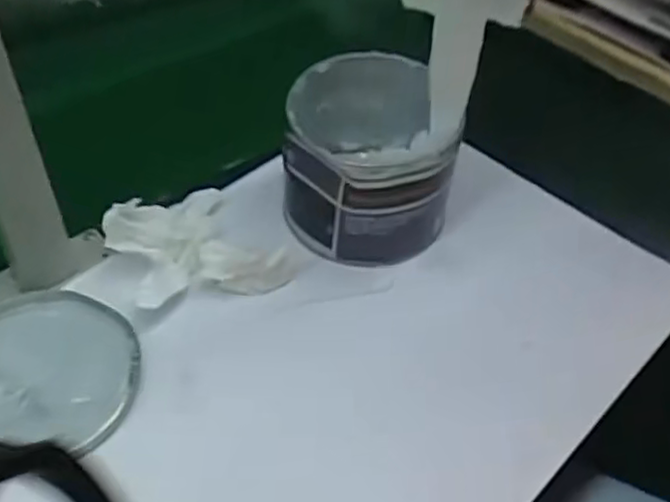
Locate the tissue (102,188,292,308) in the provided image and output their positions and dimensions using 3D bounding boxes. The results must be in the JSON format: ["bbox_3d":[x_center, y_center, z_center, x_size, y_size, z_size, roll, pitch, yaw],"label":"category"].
[{"bbox_3d":[-0.106,-0.007,0.525,0.101,0.025,0.118,-24,51,-23],"label":"tissue"}]

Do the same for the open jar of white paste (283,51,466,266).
[{"bbox_3d":[0.022,-0.065,0.556,0.121,0.122,0.133,1,46,-1],"label":"open jar of white paste"}]

